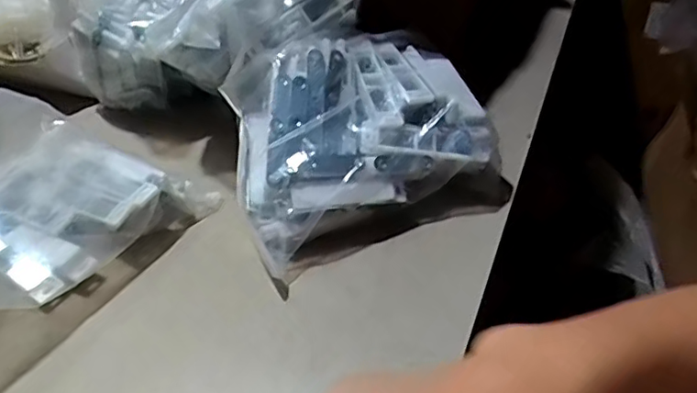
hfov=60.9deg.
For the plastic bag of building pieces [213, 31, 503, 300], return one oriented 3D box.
[{"bbox_3d":[0.002,-0.046,0.447,0.194,0.101,0.139,-24,46,-21],"label":"plastic bag of building pieces"}]

